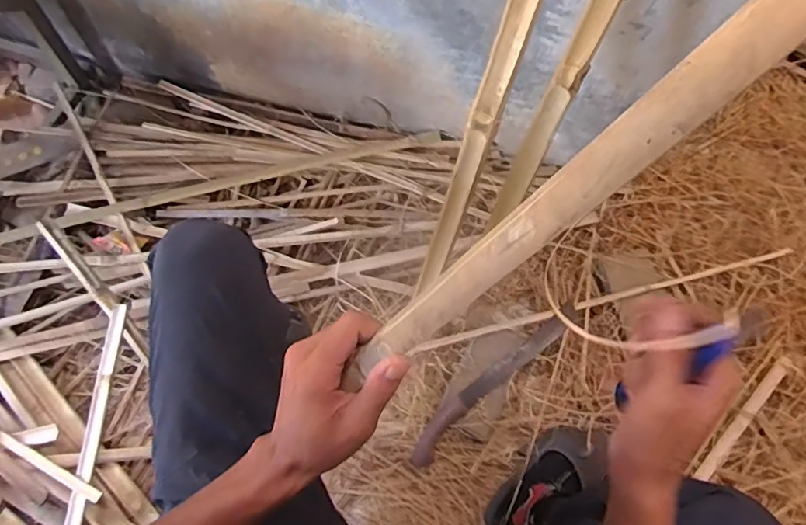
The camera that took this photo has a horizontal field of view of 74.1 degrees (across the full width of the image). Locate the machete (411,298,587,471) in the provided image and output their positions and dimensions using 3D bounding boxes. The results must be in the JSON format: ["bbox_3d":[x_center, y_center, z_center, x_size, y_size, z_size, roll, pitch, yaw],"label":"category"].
[{"bbox_3d":[0.164,0.209,0.967,0.406,0.047,0.059,-40,77,-14],"label":"machete"}]

